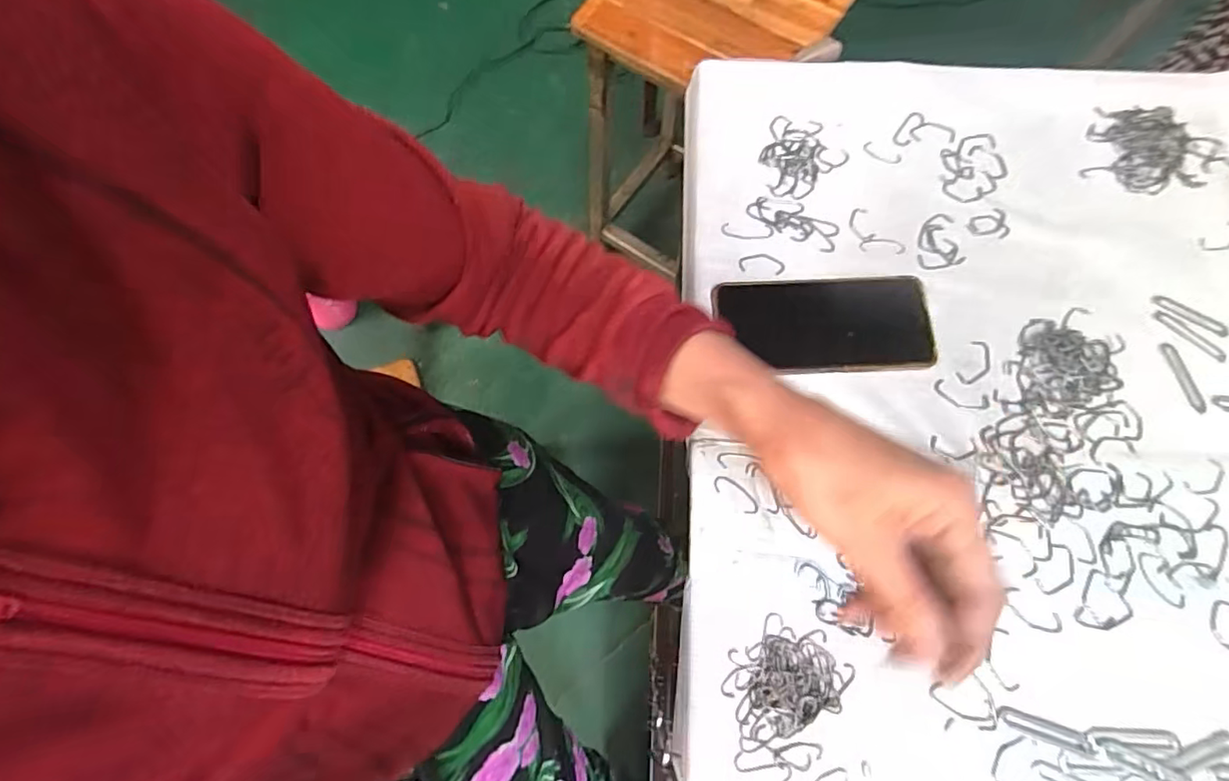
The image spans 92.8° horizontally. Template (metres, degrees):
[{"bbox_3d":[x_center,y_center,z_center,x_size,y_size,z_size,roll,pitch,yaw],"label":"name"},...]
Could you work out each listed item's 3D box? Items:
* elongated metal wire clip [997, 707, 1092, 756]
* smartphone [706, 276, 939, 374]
[{"bbox_3d":[0.282,0.223,0.384,0.058,0.004,0.012,19,74,6],"label":"elongated metal wire clip"},{"bbox_3d":[0.165,-0.051,0.461,0.164,0.012,0.078,-2,73,0],"label":"smartphone"}]

